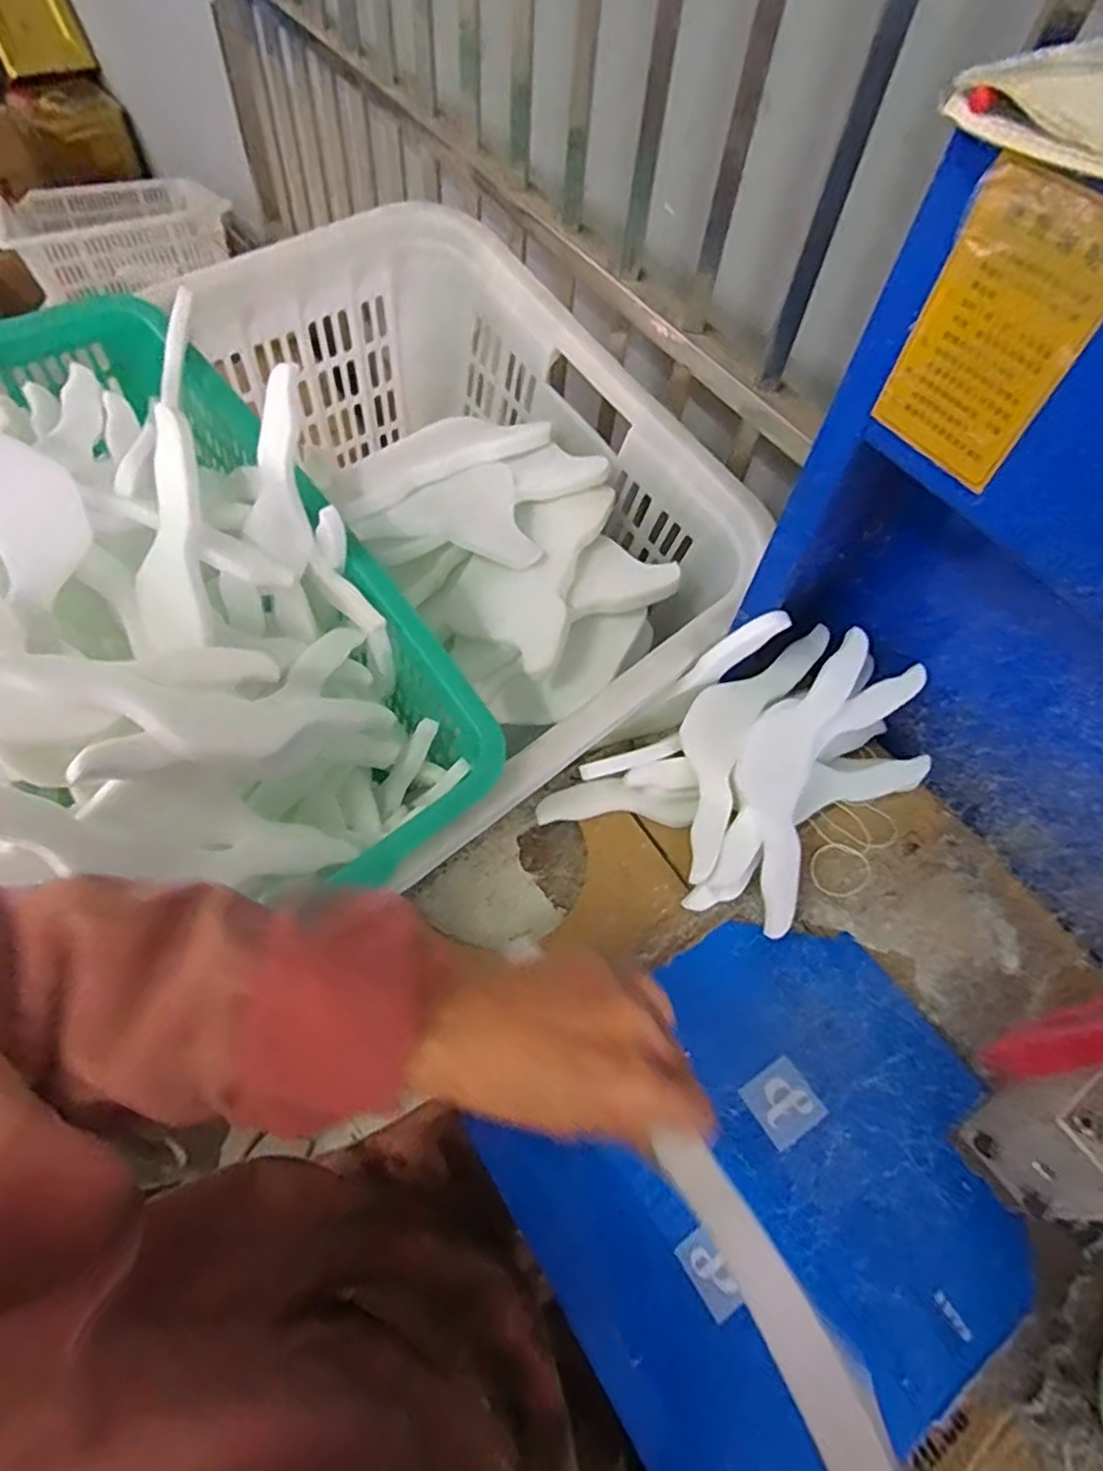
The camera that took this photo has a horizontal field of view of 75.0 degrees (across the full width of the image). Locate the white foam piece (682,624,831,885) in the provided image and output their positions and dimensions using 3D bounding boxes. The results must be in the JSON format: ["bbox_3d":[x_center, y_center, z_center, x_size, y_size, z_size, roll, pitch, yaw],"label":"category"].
[{"bbox_3d":[0.151,-0.001,0.607,0.074,0.023,0.242,27,74,11],"label":"white foam piece"}]

